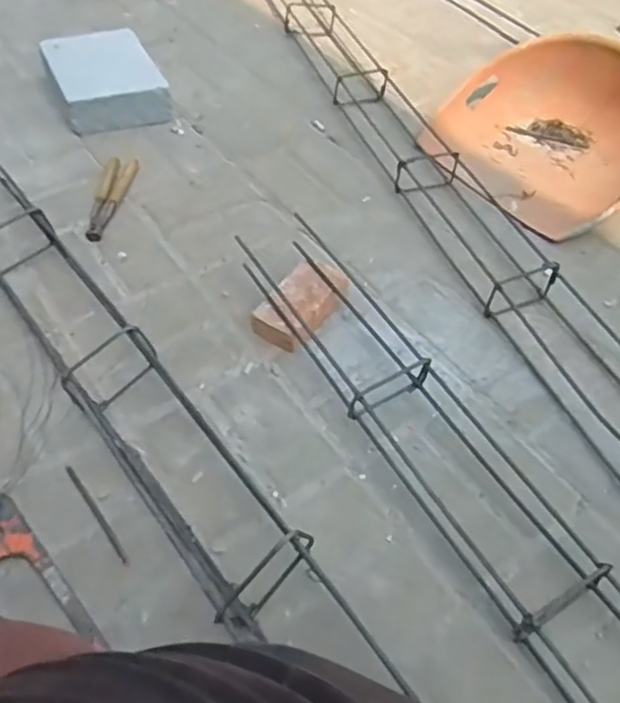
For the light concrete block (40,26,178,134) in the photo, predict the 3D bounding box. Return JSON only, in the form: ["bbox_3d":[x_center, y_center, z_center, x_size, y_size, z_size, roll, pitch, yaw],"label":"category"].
[{"bbox_3d":[-0.417,-0.550,1.329,0.202,0.088,0.235,-20,55,-18],"label":"light concrete block"}]

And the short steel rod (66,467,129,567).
[{"bbox_3d":[-0.258,0.196,0.784,0.009,0.007,0.150,-31,59,-25],"label":"short steel rod"}]

